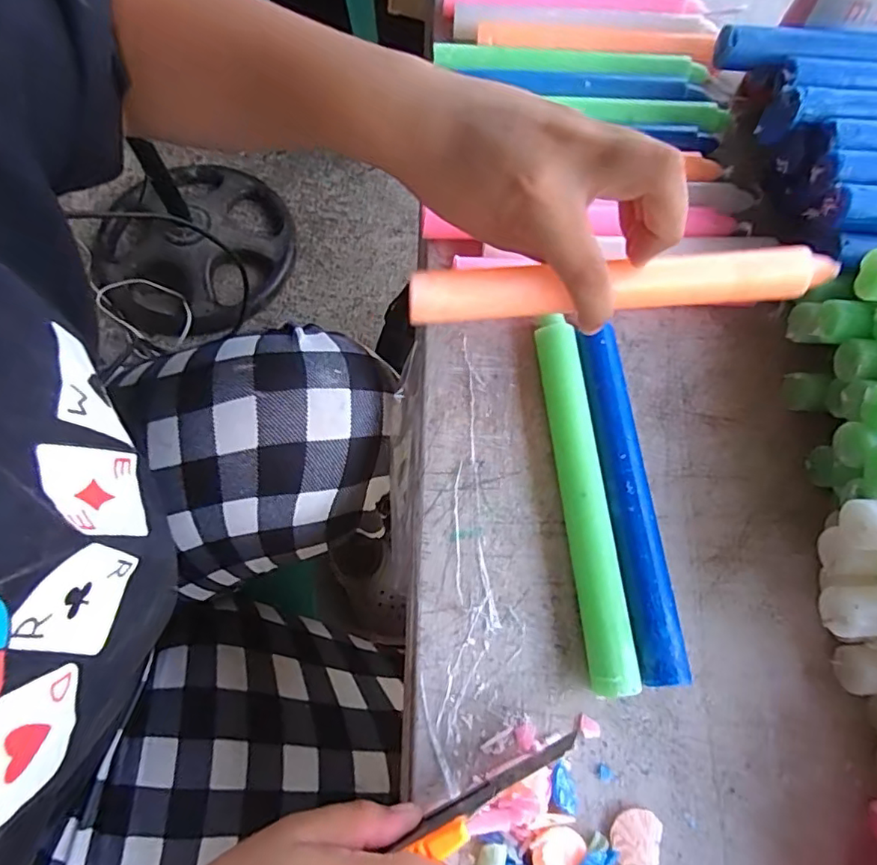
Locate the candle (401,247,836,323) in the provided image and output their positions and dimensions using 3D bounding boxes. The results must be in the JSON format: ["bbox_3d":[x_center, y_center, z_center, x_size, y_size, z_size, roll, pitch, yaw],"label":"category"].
[{"bbox_3d":[0.090,-0.070,0.260,0.207,0.019,0.020,-5,70,-8],"label":"candle"}]

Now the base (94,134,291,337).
[{"bbox_3d":[-0.510,-0.405,1.154,0.380,0.097,0.401,1,71,-2],"label":"base"}]

